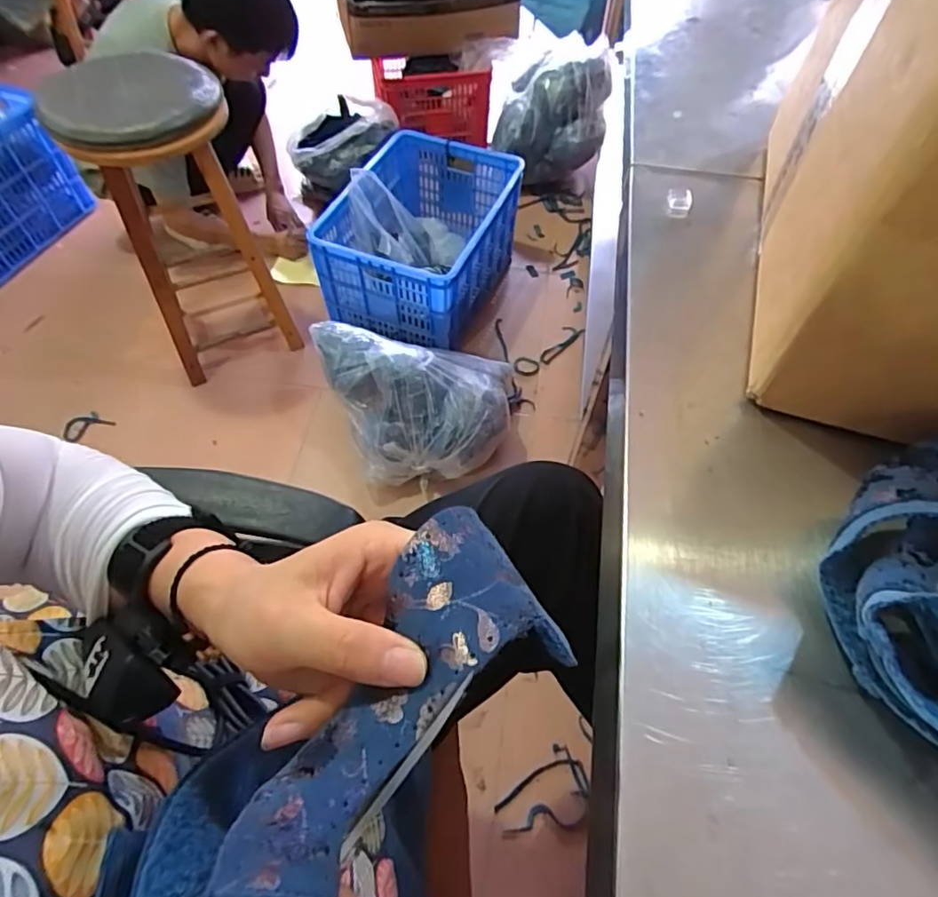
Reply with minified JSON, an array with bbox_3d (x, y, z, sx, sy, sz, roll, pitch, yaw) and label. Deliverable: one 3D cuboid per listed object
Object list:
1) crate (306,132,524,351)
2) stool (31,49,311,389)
[{"bbox_3d":[-0.135,-0.500,1.447,0.390,0.275,0.546,18,58,10],"label":"crate"},{"bbox_3d":[-0.605,-0.478,1.236,0.270,0.571,0.319,-25,61,-17],"label":"stool"}]

